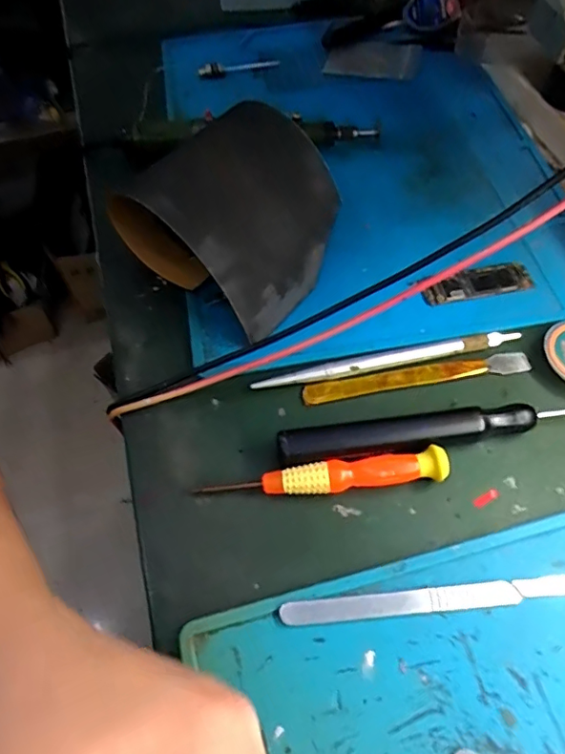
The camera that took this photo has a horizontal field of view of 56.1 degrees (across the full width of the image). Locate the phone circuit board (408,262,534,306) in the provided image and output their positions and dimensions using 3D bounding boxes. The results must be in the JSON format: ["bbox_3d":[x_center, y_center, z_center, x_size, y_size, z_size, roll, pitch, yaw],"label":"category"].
[{"bbox_3d":[0.109,-0.053,0.302,0.065,0.006,0.019,-13,59,-5],"label":"phone circuit board"}]

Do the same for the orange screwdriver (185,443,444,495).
[{"bbox_3d":[0.020,0.047,0.244,0.111,0.011,0.014,-7,58,-2],"label":"orange screwdriver"}]

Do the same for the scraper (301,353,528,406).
[{"bbox_3d":[0.070,0.000,0.277,0.120,0.005,0.011,-9,58,-3],"label":"scraper"}]

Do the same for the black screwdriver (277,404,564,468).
[{"bbox_3d":[0.070,0.026,0.253,0.142,0.013,0.017,-7,58,-2],"label":"black screwdriver"}]

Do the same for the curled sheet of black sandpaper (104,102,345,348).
[{"bbox_3d":[-0.020,-0.086,0.291,0.087,0.062,0.102,33,65,21],"label":"curled sheet of black sandpaper"}]

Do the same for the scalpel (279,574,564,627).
[{"bbox_3d":[0.066,0.091,0.218,0.131,0.004,0.010,-6,58,-1],"label":"scalpel"}]

